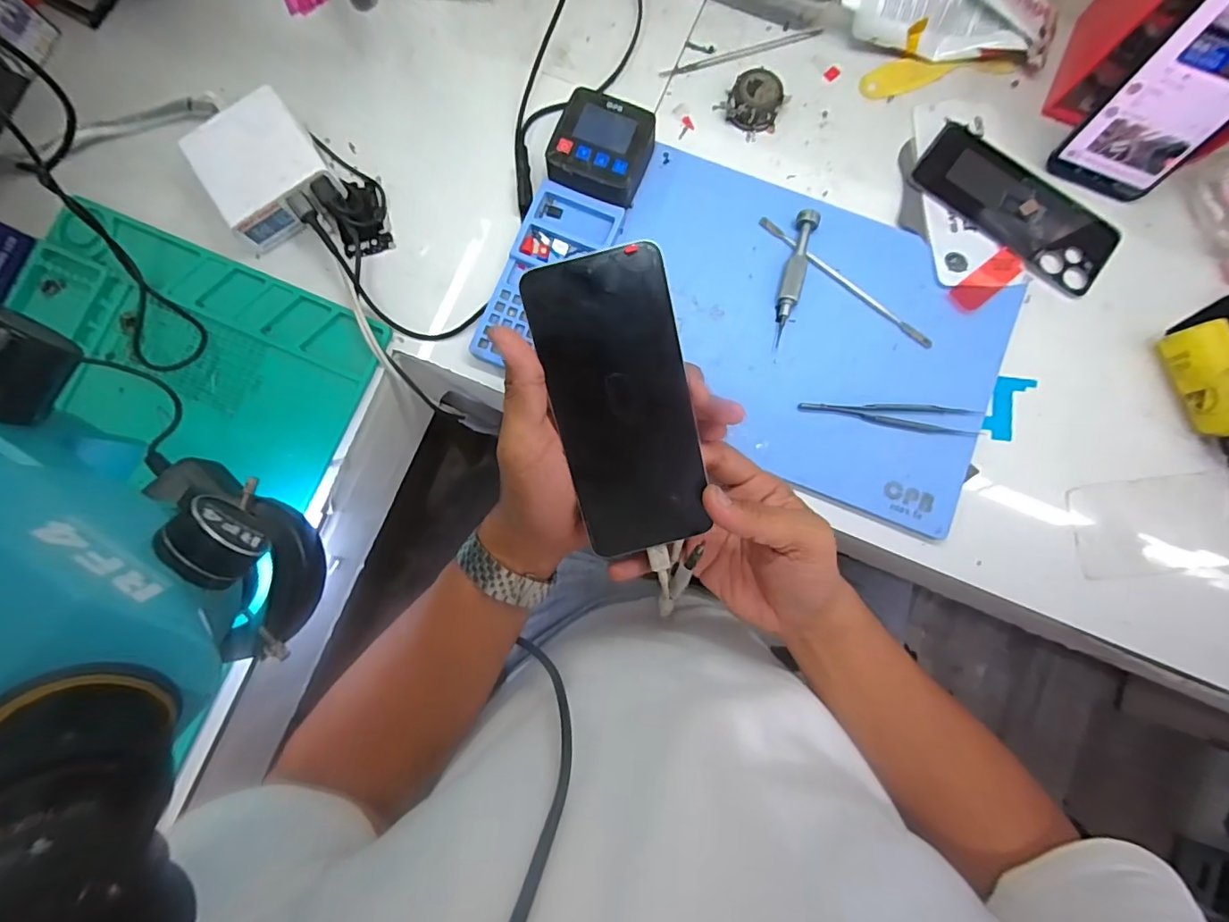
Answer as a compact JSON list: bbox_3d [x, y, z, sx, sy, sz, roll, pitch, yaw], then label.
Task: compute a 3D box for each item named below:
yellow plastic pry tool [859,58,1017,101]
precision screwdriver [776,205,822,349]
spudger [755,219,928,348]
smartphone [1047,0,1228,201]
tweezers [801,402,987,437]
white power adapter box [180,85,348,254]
[{"bbox_3d":[0.268,-0.327,0.439,0.124,0.004,0.031,-12,82,-1],"label":"yellow plastic pry tool"},{"bbox_3d":[0.137,-0.141,0.401,0.016,0.016,0.102,14,82,3],"label":"precision screwdriver"},{"bbox_3d":[0.178,-0.140,0.407,0.161,0.008,0.011,40,84,6],"label":"spudger"},{"bbox_3d":[0.390,-0.255,0.347,0.074,0.160,0.016,35,63,6],"label":"smartphone"},{"bbox_3d":[0.204,-0.032,0.390,0.130,0.005,0.022,3,82,2],"label":"tweezers"},{"bbox_3d":[-0.272,-0.226,0.412,0.086,0.046,0.090,-32,82,-4],"label":"white power adapter box"}]

